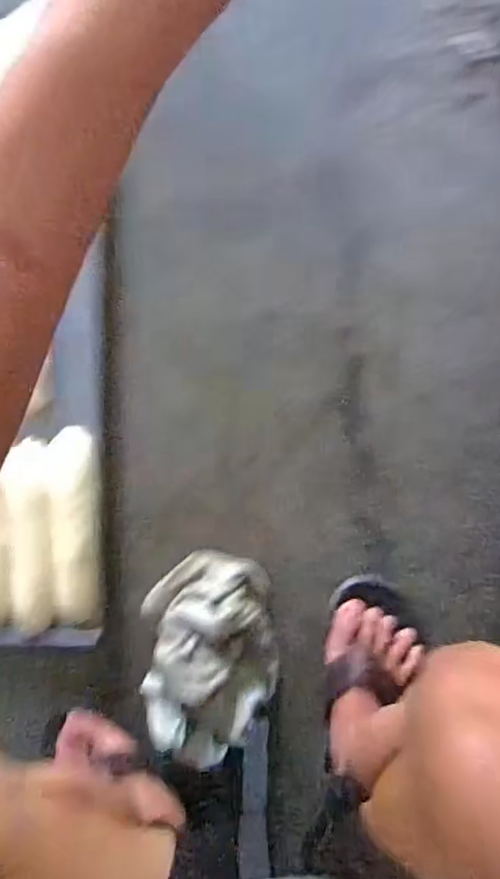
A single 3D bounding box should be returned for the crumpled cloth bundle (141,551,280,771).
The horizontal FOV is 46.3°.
[{"bbox_3d":[-0.045,0.237,0.643,0.143,0.068,0.211,1,97,3],"label":"crumpled cloth bundle"}]

